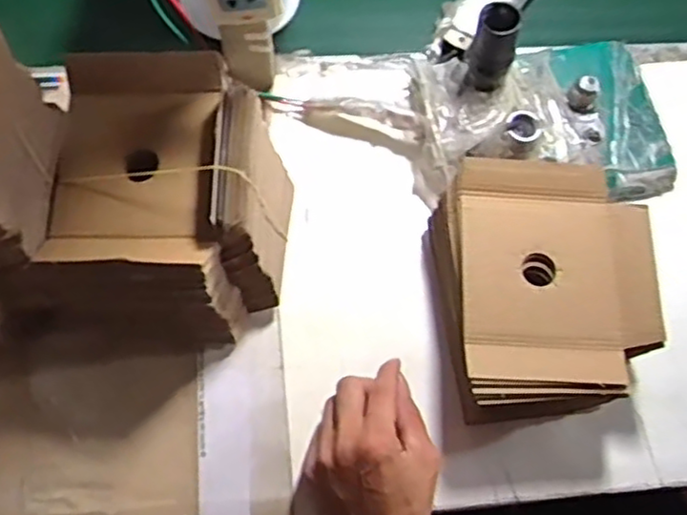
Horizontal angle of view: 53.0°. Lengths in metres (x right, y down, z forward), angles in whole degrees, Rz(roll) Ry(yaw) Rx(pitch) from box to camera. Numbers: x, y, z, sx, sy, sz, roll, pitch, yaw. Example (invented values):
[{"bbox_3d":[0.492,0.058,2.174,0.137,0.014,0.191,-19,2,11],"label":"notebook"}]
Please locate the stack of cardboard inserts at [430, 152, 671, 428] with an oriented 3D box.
[{"bbox_3d":[0.156,0.029,0.552,0.157,0.084,0.189,2,68,-2],"label":"stack of cardboard inserts"}]

